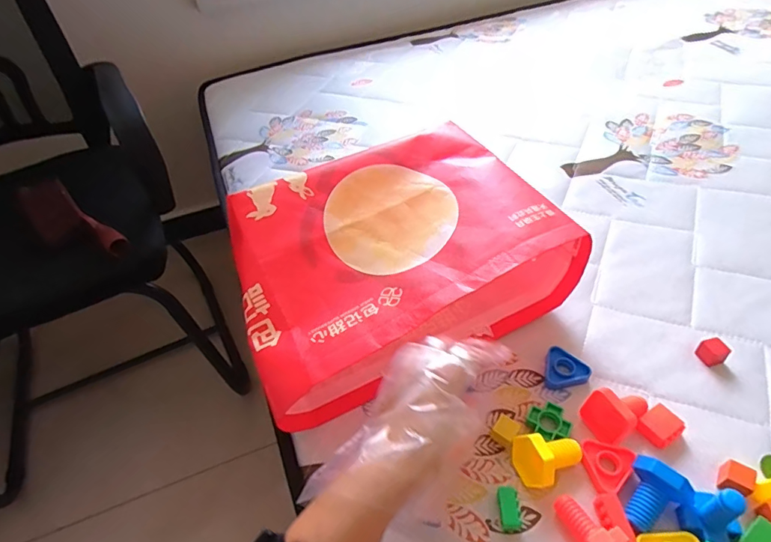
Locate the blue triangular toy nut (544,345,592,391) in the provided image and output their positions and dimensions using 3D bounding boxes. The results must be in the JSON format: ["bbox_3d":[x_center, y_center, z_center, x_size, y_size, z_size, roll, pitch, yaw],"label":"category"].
[{"bbox_3d":[0.188,0.107,0.492,0.045,0.014,0.044,31,57,30],"label":"blue triangular toy nut"}]

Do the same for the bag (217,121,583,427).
[{"bbox_3d":[0.010,-0.014,0.536,0.363,0.137,0.223,-24,48,-14],"label":"bag"}]

